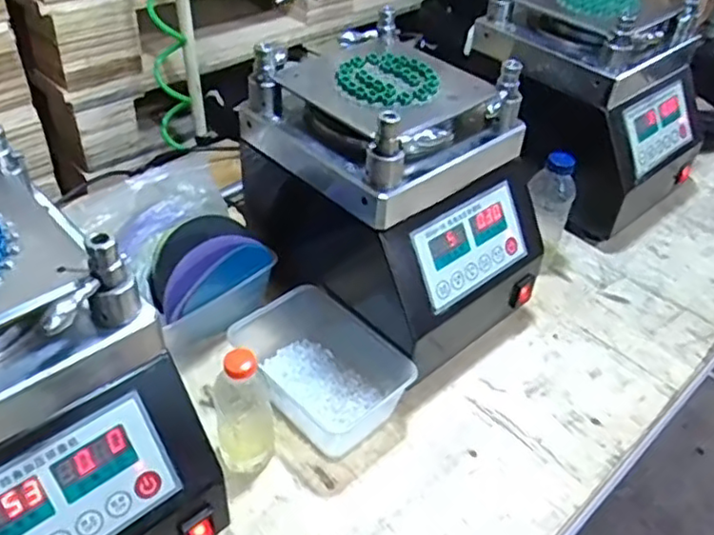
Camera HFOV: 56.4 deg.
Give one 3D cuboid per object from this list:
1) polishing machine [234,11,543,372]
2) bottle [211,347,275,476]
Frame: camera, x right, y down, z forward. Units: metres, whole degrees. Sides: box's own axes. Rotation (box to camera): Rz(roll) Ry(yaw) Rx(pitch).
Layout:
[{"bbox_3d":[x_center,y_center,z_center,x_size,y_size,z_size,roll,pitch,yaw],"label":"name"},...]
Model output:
[{"bbox_3d":[0.042,-0.078,0.748,0.220,0.274,0.286,-30,53,-31],"label":"polishing machine"},{"bbox_3d":[-0.104,0.130,0.607,0.051,0.131,0.045,-7,44,-12],"label":"bottle"}]

